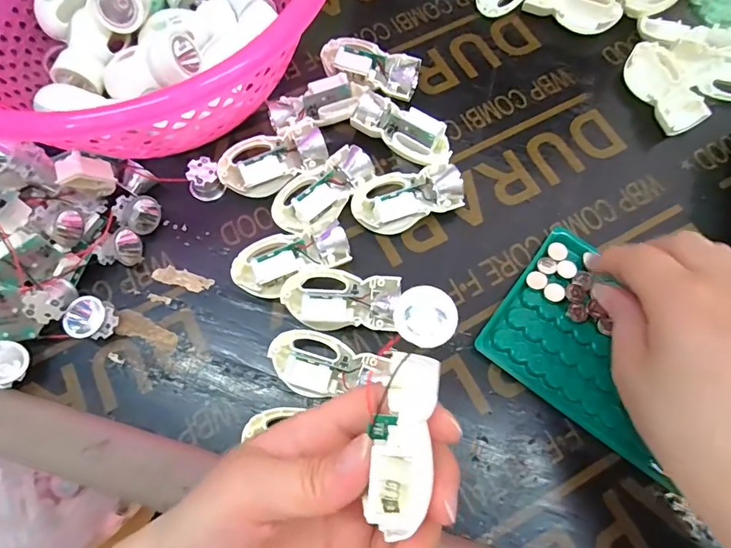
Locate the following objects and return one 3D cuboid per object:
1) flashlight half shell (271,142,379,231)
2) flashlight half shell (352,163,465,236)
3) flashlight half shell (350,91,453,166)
[{"bbox_3d":[-0.027,-0.052,0.283,0.033,0.018,0.066,41,76,13],"label":"flashlight half shell"},{"bbox_3d":[0.025,-0.047,0.285,0.065,0.023,0.034,-22,72,-8],"label":"flashlight half shell"},{"bbox_3d":[0.025,-0.090,0.299,0.065,0.024,0.029,34,74,11],"label":"flashlight half shell"}]

